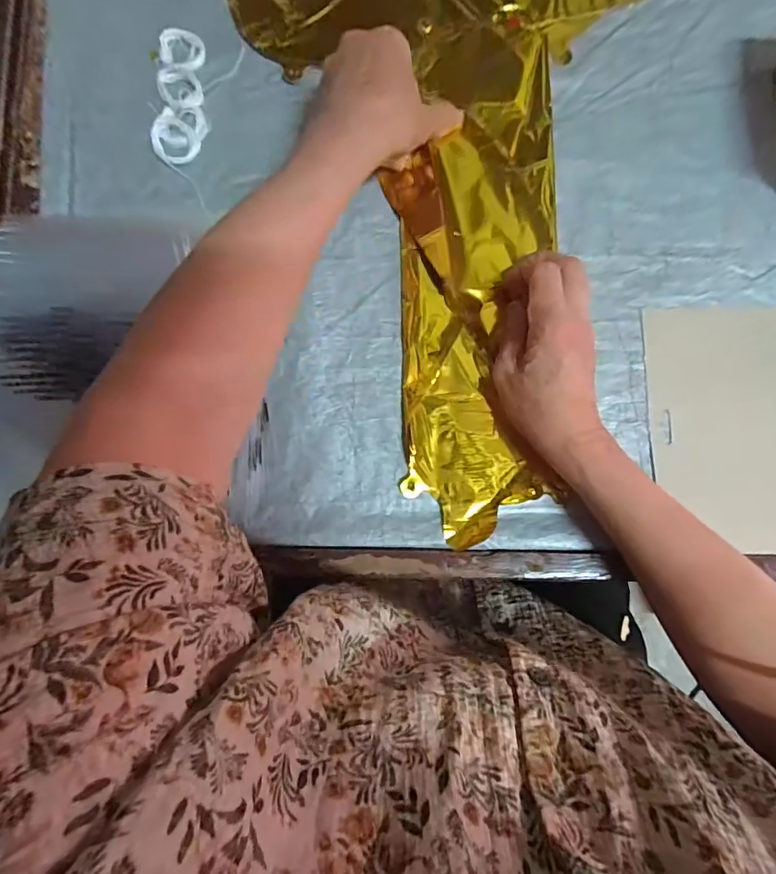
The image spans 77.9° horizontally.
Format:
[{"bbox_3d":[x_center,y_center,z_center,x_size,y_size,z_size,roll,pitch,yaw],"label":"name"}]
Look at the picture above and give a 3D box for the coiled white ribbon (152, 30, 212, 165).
[{"bbox_3d":[-0.174,-0.290,0.407,0.044,0.005,0.120,1,84,0],"label":"coiled white ribbon"}]

